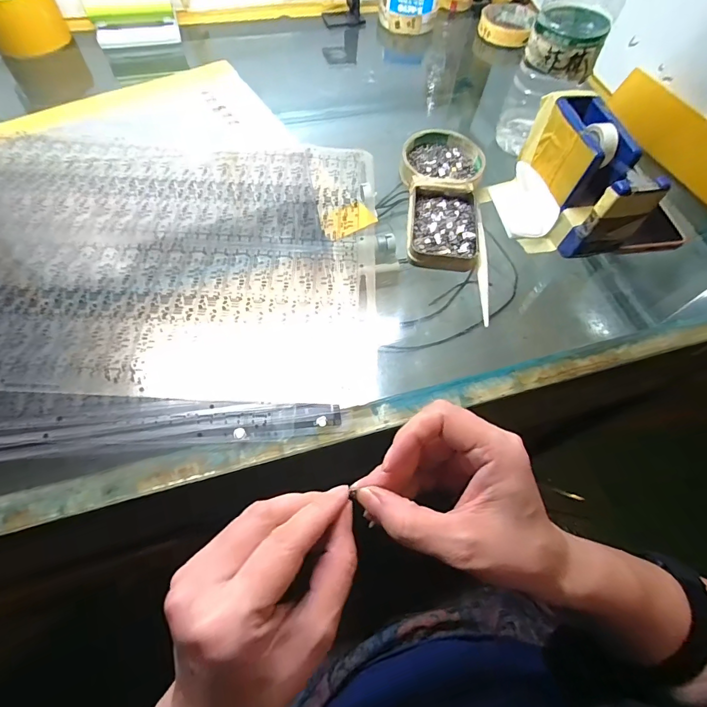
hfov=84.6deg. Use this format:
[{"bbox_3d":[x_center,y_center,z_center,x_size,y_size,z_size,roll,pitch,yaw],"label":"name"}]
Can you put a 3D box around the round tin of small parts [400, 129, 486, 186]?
[{"bbox_3d":[0.090,-0.194,0.391,0.081,0.016,0.077,1,61,-3],"label":"round tin of small parts"}]

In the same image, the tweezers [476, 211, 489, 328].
[{"bbox_3d":[0.113,-0.078,0.341,0.008,0.009,0.123,7,61,1],"label":"tweezers"}]

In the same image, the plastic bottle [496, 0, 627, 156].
[{"bbox_3d":[0.192,-0.286,0.338,0.063,0.214,0.078,29,63,12],"label":"plastic bottle"}]

